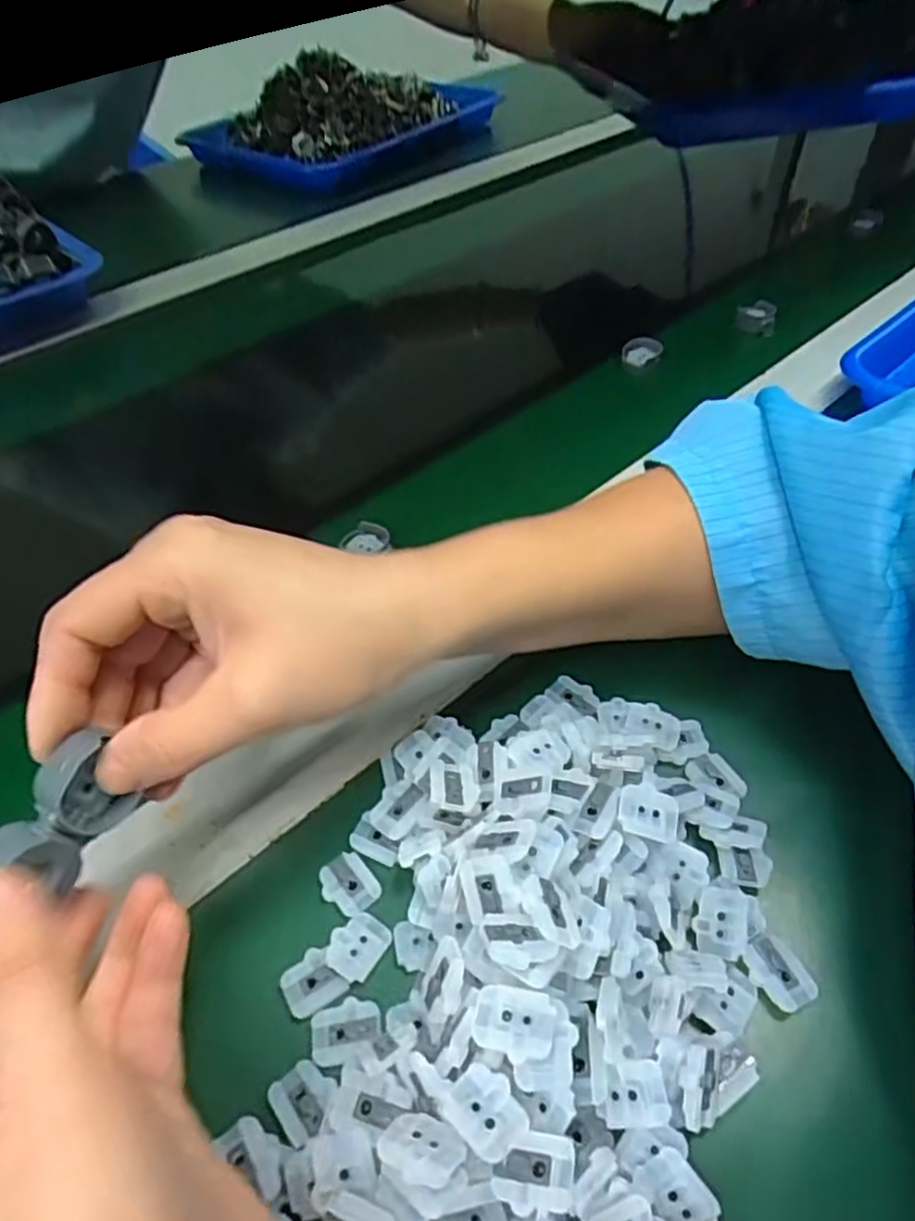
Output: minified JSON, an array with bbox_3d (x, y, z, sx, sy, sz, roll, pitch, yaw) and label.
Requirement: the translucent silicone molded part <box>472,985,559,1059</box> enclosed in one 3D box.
[{"bbox_3d":[0.015,0.110,0.192,0.021,0.005,0.016,9,50,11],"label":"translucent silicone molded part"}]

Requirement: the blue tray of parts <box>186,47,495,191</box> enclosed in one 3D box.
[{"bbox_3d":[-0.134,-0.665,0.934,0.275,0.097,0.365,21,53,20],"label":"blue tray of parts"}]

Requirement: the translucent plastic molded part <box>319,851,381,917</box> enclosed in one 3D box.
[{"bbox_3d":[-0.039,0.098,0.255,0.017,0.004,0.022,-34,55,-24],"label":"translucent plastic molded part"}]

